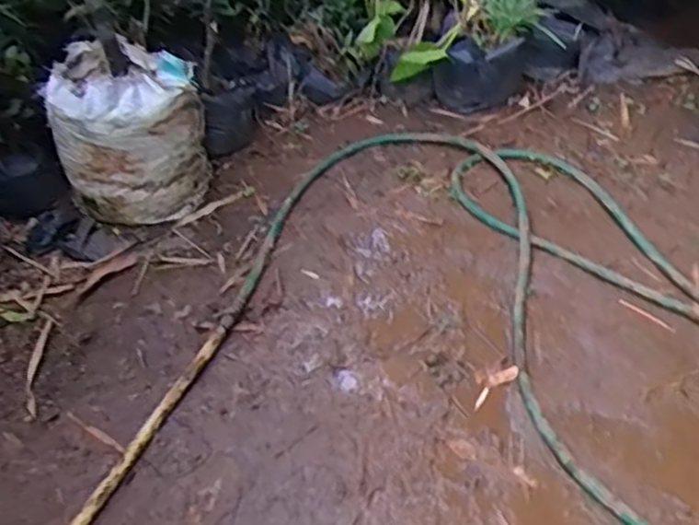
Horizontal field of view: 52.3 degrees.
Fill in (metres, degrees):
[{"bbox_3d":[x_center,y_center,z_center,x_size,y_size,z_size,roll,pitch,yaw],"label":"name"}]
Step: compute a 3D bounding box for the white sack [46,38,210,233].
[{"bbox_3d":[-0.492,-0.297,1.635,0.318,0.314,0.316,-13,42,-7],"label":"white sack"}]

